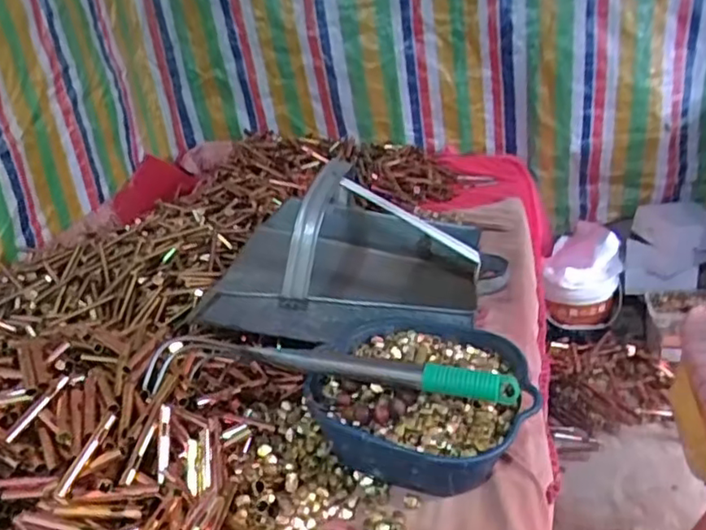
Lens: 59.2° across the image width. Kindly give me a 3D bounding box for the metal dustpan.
[{"bbox_3d":[0.006,-0.020,0.910,0.391,0.244,0.315,-4,24,9],"label":"metal dustpan"}]

